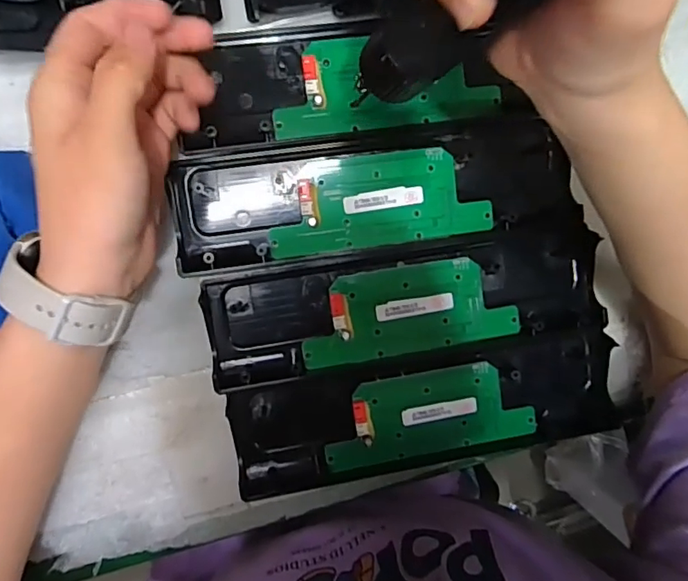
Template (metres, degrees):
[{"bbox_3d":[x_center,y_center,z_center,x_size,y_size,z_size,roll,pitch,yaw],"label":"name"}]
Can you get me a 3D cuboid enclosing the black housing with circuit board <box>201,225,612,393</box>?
[{"bbox_3d":[0.042,0.012,0.326,0.247,0.015,0.080,-5,96,-6],"label":"black housing with circuit board"}]

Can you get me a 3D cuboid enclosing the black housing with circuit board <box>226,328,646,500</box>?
[{"bbox_3d":[0.066,0.082,0.336,0.266,0.018,0.074,-9,96,-5],"label":"black housing with circuit board"}]

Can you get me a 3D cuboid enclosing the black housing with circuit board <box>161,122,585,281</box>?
[{"bbox_3d":[0.023,-0.058,0.313,0.243,0.015,0.070,-8,96,-5],"label":"black housing with circuit board"}]

